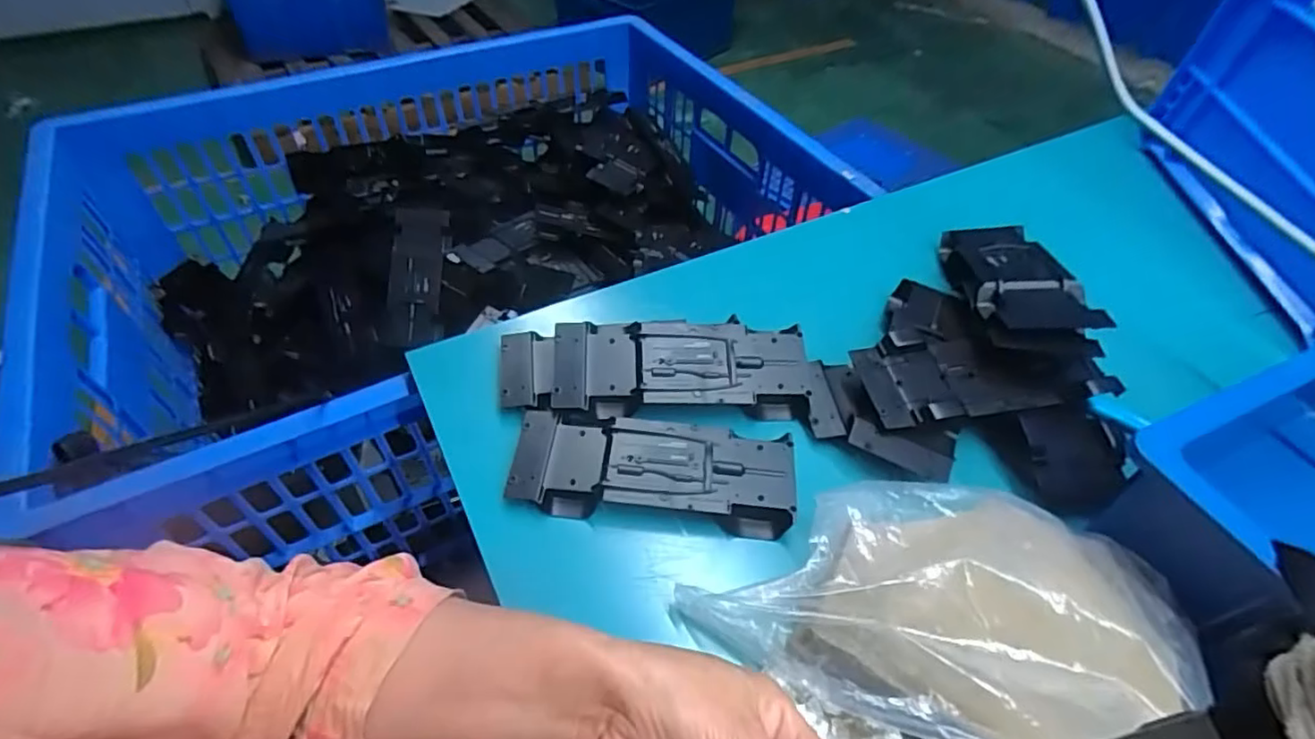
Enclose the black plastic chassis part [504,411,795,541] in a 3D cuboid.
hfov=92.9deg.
[{"bbox_3d":[-0.004,0.073,0.444,0.193,0.024,0.071,5,50,3],"label":"black plastic chassis part"}]

